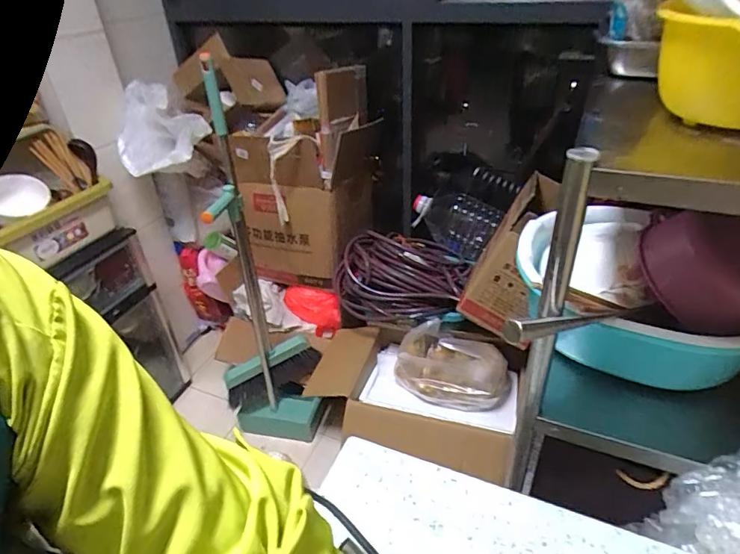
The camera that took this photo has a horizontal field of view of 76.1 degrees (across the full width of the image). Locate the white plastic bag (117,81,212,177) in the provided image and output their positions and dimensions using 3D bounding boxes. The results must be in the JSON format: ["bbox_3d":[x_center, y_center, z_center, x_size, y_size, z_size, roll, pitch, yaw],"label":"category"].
[{"bbox_3d":[-0.616,-0.443,1.394,0.241,0.203,0.184,-1,34,4],"label":"white plastic bag"}]

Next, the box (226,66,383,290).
[{"bbox_3d":[-0.223,-0.331,1.607,0.427,0.609,0.410,8,36,17],"label":"box"}]

